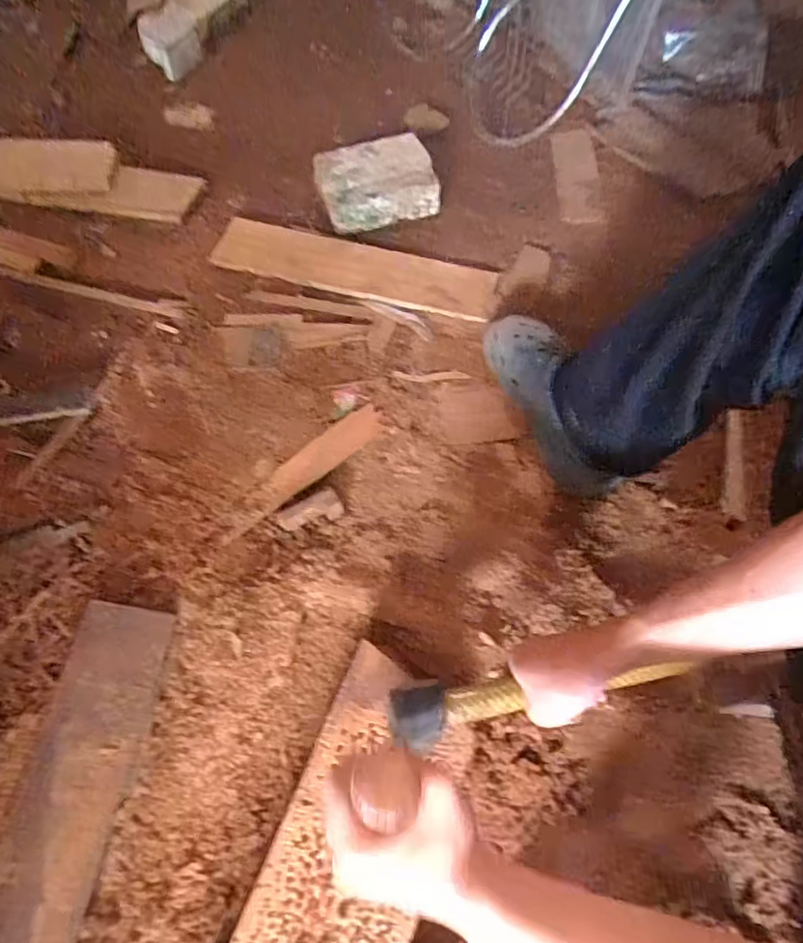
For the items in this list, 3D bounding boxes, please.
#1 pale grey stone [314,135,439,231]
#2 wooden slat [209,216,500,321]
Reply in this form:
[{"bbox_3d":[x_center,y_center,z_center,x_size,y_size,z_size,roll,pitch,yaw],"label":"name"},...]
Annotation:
[{"bbox_3d":[-0.040,-0.439,0.886,0.179,0.063,0.122,-18,62,-12],"label":"pale grey stone"},{"bbox_3d":[-0.071,-0.299,0.836,0.415,0.014,0.105,13,60,5],"label":"wooden slat"}]

